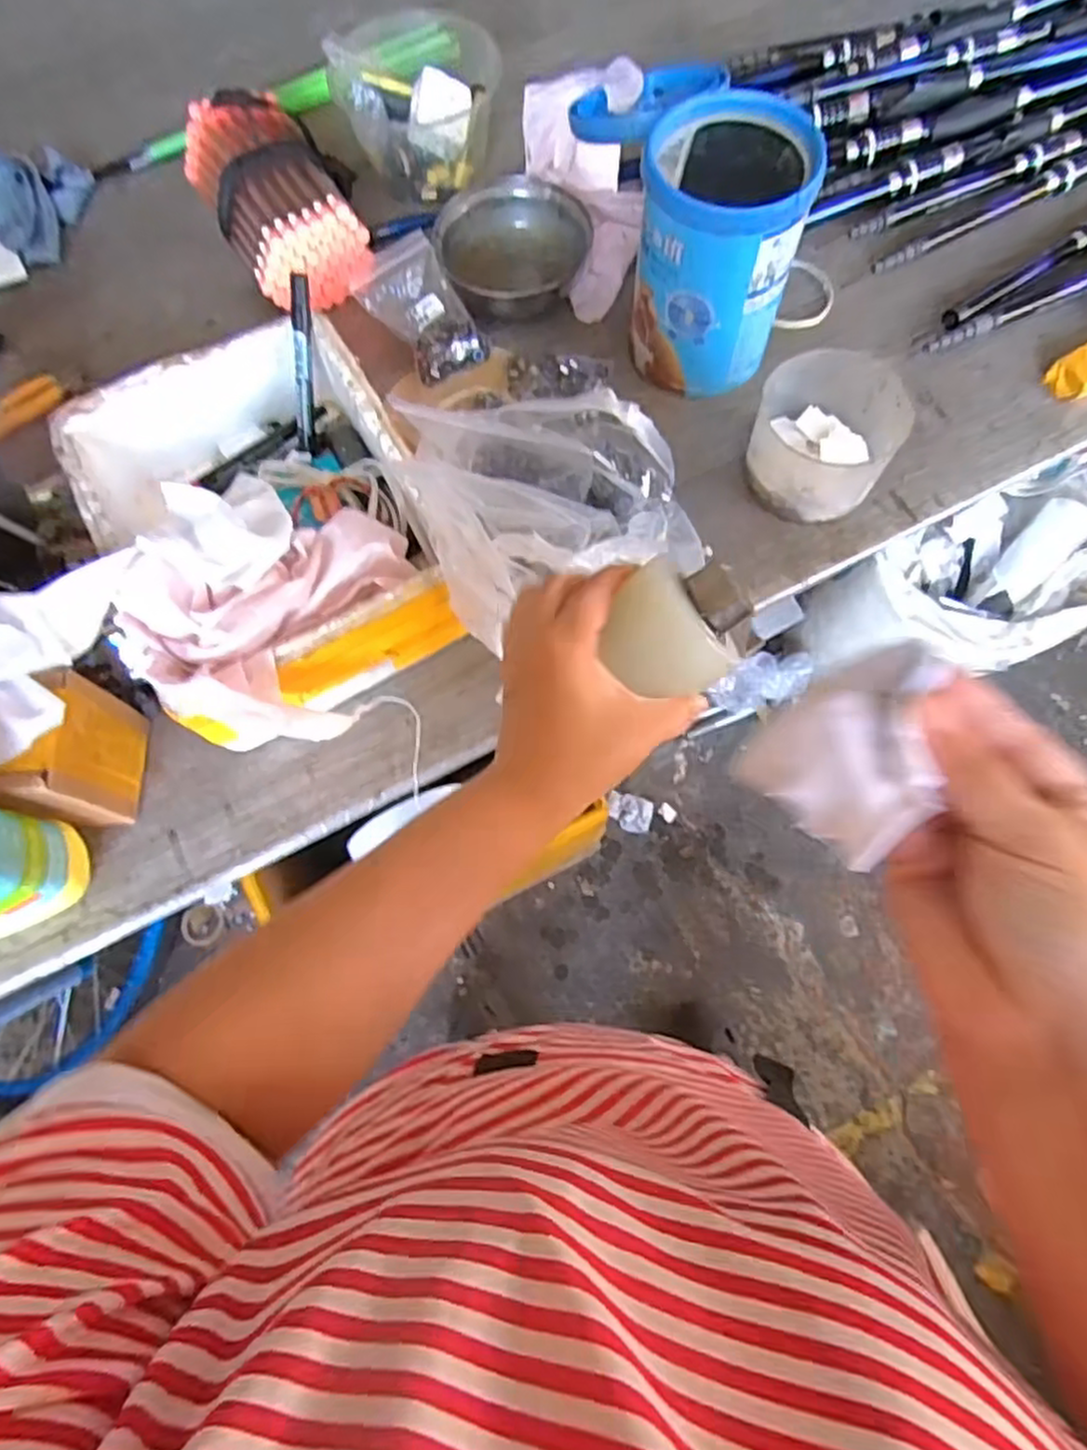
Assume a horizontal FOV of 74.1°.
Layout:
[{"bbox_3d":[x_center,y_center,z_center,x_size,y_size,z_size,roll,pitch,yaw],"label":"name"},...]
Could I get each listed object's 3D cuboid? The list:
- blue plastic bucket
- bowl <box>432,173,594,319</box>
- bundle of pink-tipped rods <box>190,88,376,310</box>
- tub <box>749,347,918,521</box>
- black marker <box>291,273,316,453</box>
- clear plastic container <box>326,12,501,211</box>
[{"bbox_3d":[0.141,-0.391,0.601,0.121,0.159,0.136,2,73,3],"label":"blue plastic bucket"},{"bbox_3d":[-0.027,-0.453,0.702,0.145,0.062,0.126,3,73,3],"label":"bowl"},{"bbox_3d":[-0.253,-0.507,0.703,0.128,0.080,0.217,-31,74,-8],"label":"bundle of pink-tipped rods"},{"bbox_3d":[0.234,-0.244,0.604,0.122,0.064,0.113,-1,72,2],"label":"tub"},{"bbox_3d":[-0.194,-0.290,0.584,0.012,0.128,0.014,10,29,5],"label":"black marker"},{"bbox_3d":[-0.126,-0.638,0.740,0.168,0.097,0.166,-28,74,-7],"label":"clear plastic container"}]

